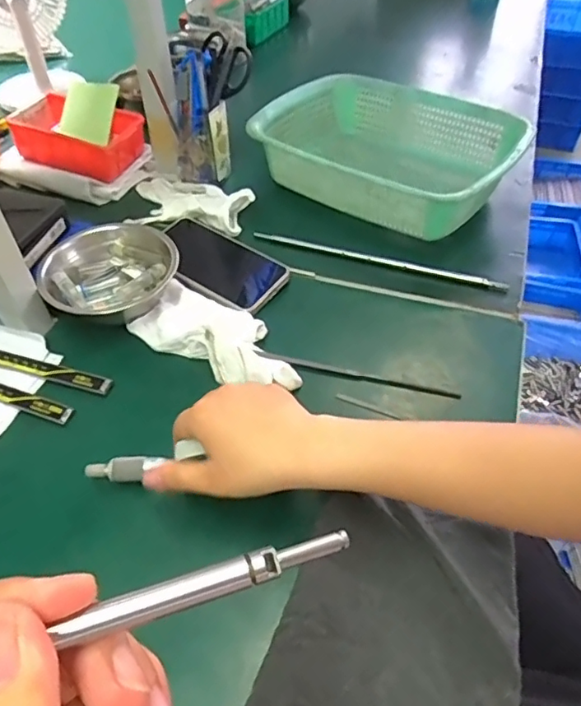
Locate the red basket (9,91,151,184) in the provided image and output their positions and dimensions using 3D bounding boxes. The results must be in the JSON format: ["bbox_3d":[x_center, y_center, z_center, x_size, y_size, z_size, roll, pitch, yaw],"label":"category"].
[{"bbox_3d":[-0.265,-0.273,0.707,0.148,0.065,0.101,15,49,14],"label":"red basket"}]

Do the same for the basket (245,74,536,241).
[{"bbox_3d":[0.114,-0.230,0.657,0.283,0.087,0.206,27,53,23],"label":"basket"}]

